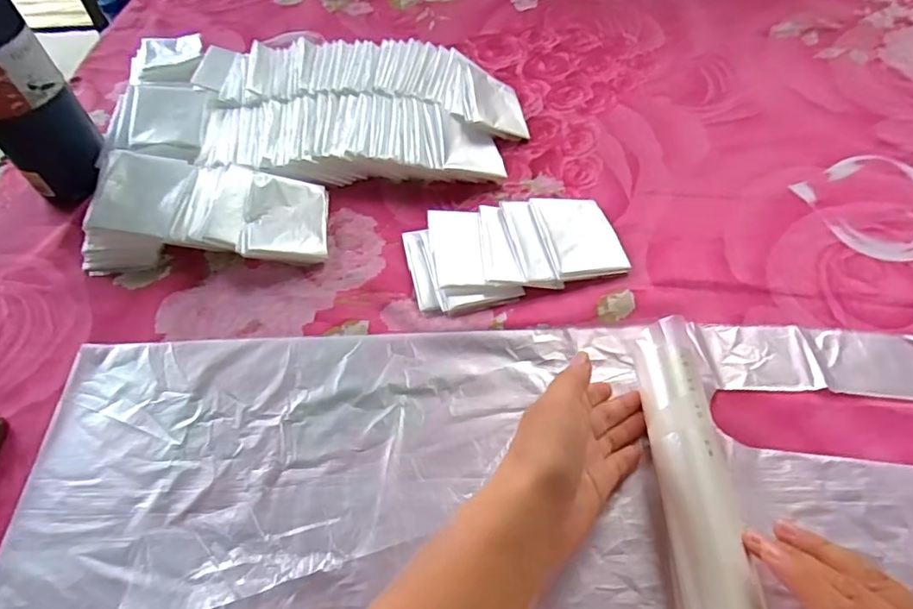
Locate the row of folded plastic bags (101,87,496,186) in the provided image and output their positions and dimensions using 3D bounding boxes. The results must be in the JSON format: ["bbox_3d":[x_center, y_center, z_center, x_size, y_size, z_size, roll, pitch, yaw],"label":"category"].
[{"bbox_3d":[-0.140,-0.159,0.526,0.356,0.055,0.103,0,55,5],"label":"row of folded plastic bags"}]

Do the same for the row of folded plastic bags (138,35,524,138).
[{"bbox_3d":[-0.141,-0.227,0.579,0.430,0.055,0.124,5,56,8],"label":"row of folded plastic bags"}]

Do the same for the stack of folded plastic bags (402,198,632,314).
[{"bbox_3d":[0.047,-0.047,0.455,0.171,0.016,0.091,-13,55,-5],"label":"stack of folded plastic bags"}]

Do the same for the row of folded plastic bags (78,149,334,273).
[{"bbox_3d":[-0.213,-0.082,0.480,0.199,0.053,0.101,-1,55,4],"label":"row of folded plastic bags"}]

